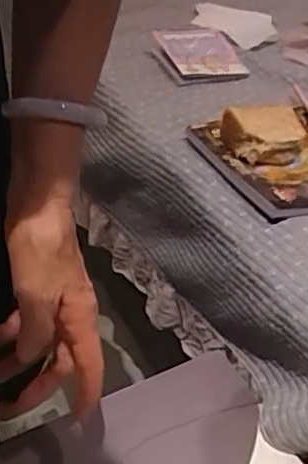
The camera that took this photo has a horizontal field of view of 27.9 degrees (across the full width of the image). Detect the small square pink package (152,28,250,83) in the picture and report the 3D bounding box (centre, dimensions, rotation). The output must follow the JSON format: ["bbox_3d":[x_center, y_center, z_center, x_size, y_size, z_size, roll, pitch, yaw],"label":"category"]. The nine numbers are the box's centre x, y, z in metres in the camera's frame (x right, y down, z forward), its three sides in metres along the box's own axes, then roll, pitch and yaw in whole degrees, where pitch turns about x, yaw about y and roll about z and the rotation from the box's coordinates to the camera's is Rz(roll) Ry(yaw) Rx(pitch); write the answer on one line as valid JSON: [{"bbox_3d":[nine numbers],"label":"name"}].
[{"bbox_3d":[0.064,-0.240,0.833,0.101,0.014,0.110,-7,53,-24],"label":"small square pink package"}]

